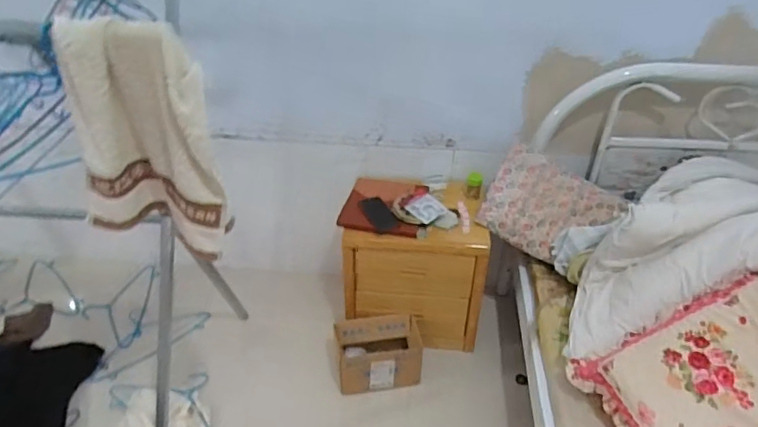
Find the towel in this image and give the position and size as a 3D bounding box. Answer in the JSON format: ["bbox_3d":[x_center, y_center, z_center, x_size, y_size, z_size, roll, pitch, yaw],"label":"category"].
[{"bbox_3d":[-0.379,-0.107,0.856,0.219,0.375,0.099,11,39,13],"label":"towel"}]

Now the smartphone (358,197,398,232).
[{"bbox_3d":[-0.004,0.000,1.689,0.082,0.012,0.164,-14,44,-23],"label":"smartphone"}]

